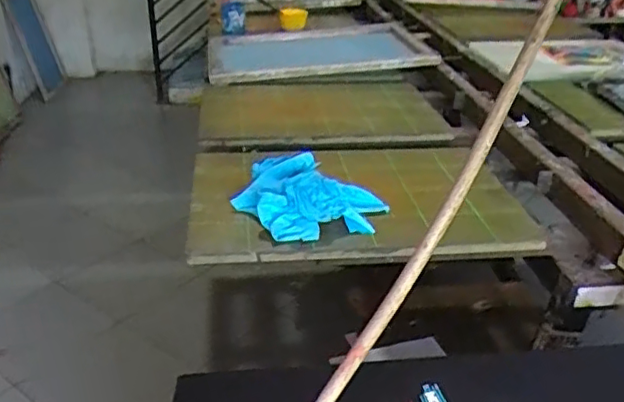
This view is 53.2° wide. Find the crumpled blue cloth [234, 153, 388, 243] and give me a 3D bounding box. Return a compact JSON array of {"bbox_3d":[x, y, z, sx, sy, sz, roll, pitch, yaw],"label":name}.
[{"bbox_3d":[-0.006,-0.014,1.068,0.257,0.078,0.201,6,29,8],"label":"crumpled blue cloth"}]

